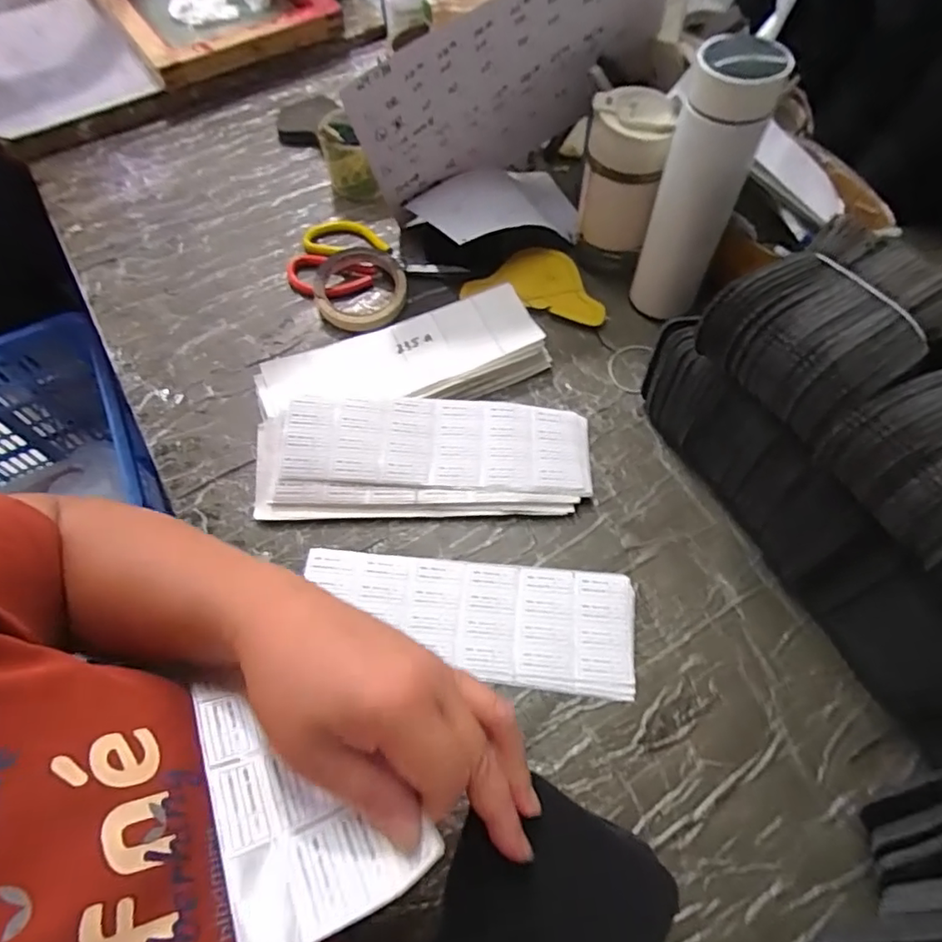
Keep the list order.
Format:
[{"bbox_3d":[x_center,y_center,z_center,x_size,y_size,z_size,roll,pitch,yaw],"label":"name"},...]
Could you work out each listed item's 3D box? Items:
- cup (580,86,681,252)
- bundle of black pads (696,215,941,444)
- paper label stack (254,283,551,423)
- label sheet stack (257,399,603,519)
[{"bbox_3d":[0.145,-0.282,0.563,0.068,0.152,0.067,-1,61,2],"label":"cup"},{"bbox_3d":[0.245,-0.095,0.391,0.127,0.059,0.115,-29,64,-13],"label":"bundle of black pads"},{"bbox_3d":[-0.063,-0.100,0.545,0.260,0.032,0.098,-22,63,-10],"label":"paper label stack"},{"bbox_3d":[-0.041,-0.013,0.500,0.279,0.040,0.104,-2,61,1],"label":"label sheet stack"}]

